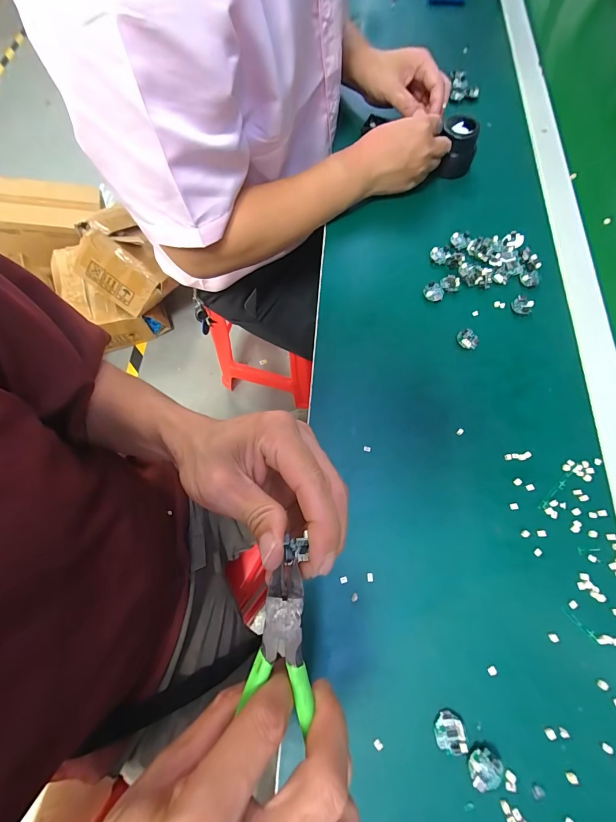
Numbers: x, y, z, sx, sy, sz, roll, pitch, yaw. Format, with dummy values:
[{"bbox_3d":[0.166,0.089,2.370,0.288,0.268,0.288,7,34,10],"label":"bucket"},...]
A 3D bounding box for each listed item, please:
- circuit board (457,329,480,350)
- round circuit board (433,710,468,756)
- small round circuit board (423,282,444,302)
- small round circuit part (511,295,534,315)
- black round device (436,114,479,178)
[{"bbox_3d":[0.183,-0.082,0.384,0.024,0.009,0.022,31,74,12],"label":"circuit board"},{"bbox_3d":[0.110,0.250,0.260,0.022,0.006,0.023,1,70,2],"label":"round circuit board"},{"bbox_3d":[0.152,-0.144,0.407,0.023,0.006,0.023,0,70,1],"label":"small round circuit board"},{"bbox_3d":[0.255,-0.126,0.397,0.022,0.008,0.027,35,75,13],"label":"small round circuit part"},{"bbox_3d":[0.201,-0.368,0.470,0.056,0.051,0.059,-29,72,-9],"label":"black round device"}]

